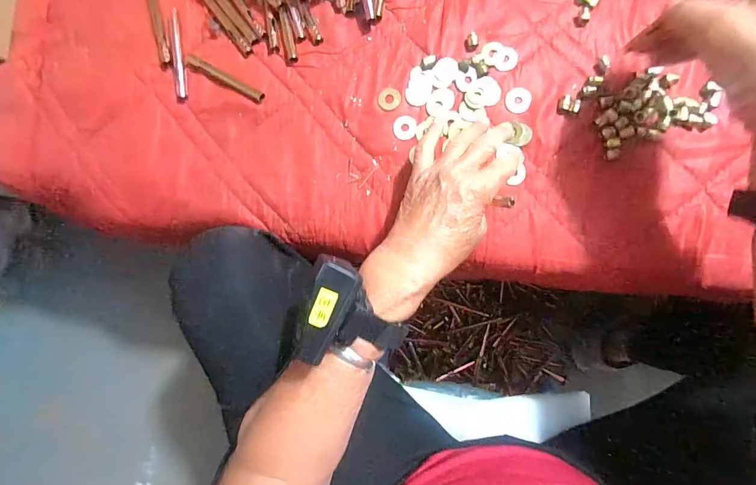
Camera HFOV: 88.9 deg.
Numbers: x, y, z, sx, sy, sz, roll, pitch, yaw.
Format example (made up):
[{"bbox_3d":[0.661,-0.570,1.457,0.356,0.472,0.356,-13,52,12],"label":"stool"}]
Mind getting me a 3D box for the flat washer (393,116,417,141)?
[{"bbox_3d":[0.026,-0.109,0.365,0.021,0.004,0.022,7,89,6],"label":"flat washer"}]

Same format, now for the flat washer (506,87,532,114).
[{"bbox_3d":[0.129,-0.131,0.352,0.022,0.004,0.024,31,92,6],"label":"flat washer"}]

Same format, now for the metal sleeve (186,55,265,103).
[{"bbox_3d":[-0.151,-0.160,0.377,0.087,0.009,0.012,30,92,6],"label":"metal sleeve"}]

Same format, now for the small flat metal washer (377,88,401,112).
[{"bbox_3d":[0.011,-0.136,0.365,0.021,0.004,0.022,0,89,6],"label":"small flat metal washer"}]

